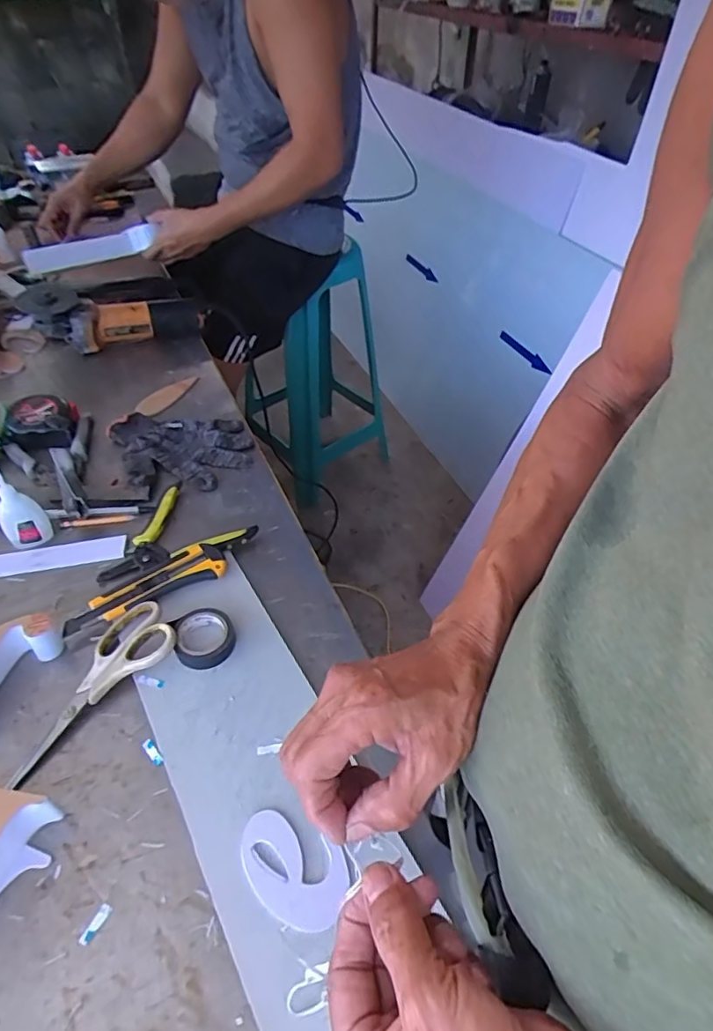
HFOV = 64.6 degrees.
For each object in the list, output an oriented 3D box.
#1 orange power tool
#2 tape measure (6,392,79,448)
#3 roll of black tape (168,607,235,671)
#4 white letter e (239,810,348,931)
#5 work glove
[{"bbox_3d":[-0.398,-0.336,0.939,0.263,0.100,0.094,-17,49,-16],"label":"orange power tool"},{"bbox_3d":[-0.427,-0.124,0.769,0.090,0.045,0.083,-5,46,-5],"label":"tape measure"},{"bbox_3d":[-0.149,0.117,0.550,0.056,0.022,0.061,0,46,0],"label":"roll of black tape"},{"bbox_3d":[-0.050,0.263,0.419,0.088,0.007,0.059,19,49,17],"label":"white letter e"},{"bbox_3d":[-0.237,-0.089,0.753,0.183,0.022,0.143,-5,46,-5],"label":"work glove"}]

